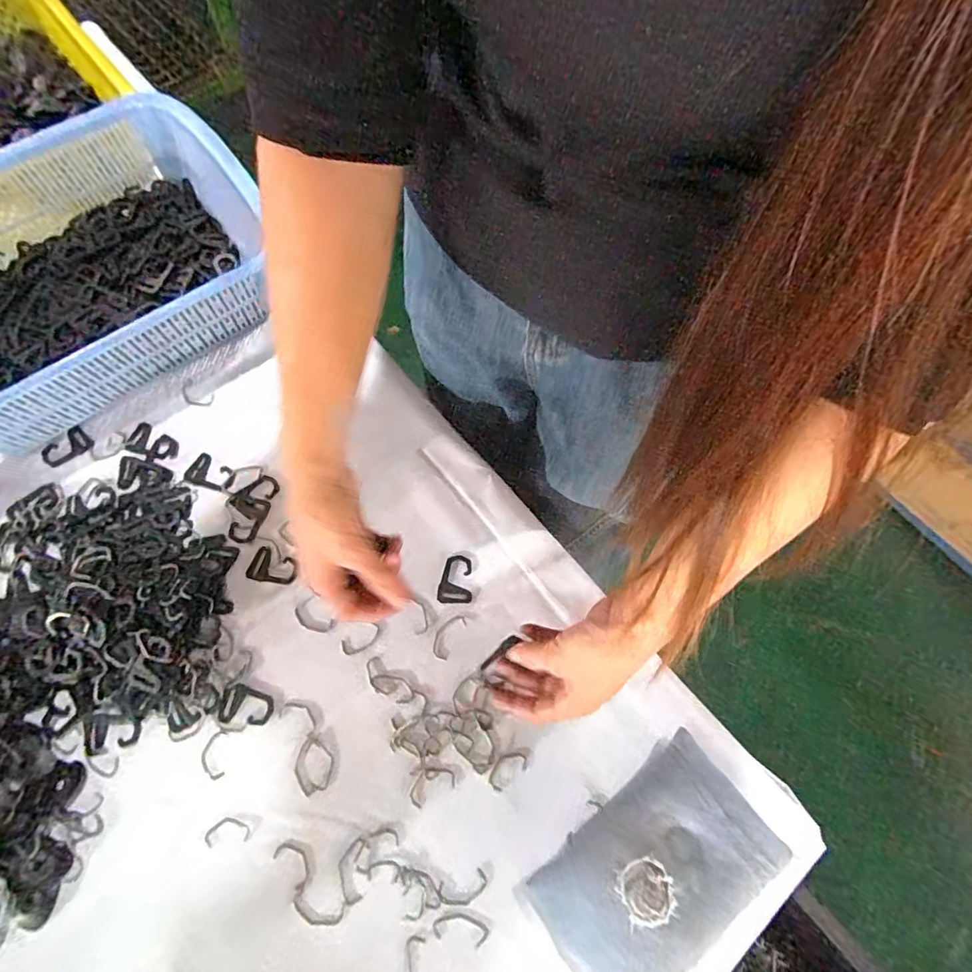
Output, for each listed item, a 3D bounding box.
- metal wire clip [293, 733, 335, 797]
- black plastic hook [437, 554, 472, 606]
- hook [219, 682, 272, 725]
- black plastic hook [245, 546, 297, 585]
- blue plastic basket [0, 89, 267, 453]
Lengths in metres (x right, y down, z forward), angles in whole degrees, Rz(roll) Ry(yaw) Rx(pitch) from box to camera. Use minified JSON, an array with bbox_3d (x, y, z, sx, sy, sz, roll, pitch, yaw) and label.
[{"bbox_3d":[-0.135,0.219,0.414,0.029,0.004,0.039,18,71,5],"label":"metal wire clip"},{"bbox_3d":[-0.027,0.083,0.469,0.029,0.004,0.043,5,71,0],"label":"black plastic hook"},{"bbox_3d":[-0.194,0.176,0.428,0.042,0.004,0.029,5,71,0],"label":"hook"},{"bbox_3d":[-0.187,0.072,0.468,0.042,0.004,0.030,14,71,3],"label":"black plastic hook"},{"bbox_3d":[-0.395,-0.190,0.497,0.350,0.097,0.259,-38,76,-13],"label":"blue plastic basket"}]

